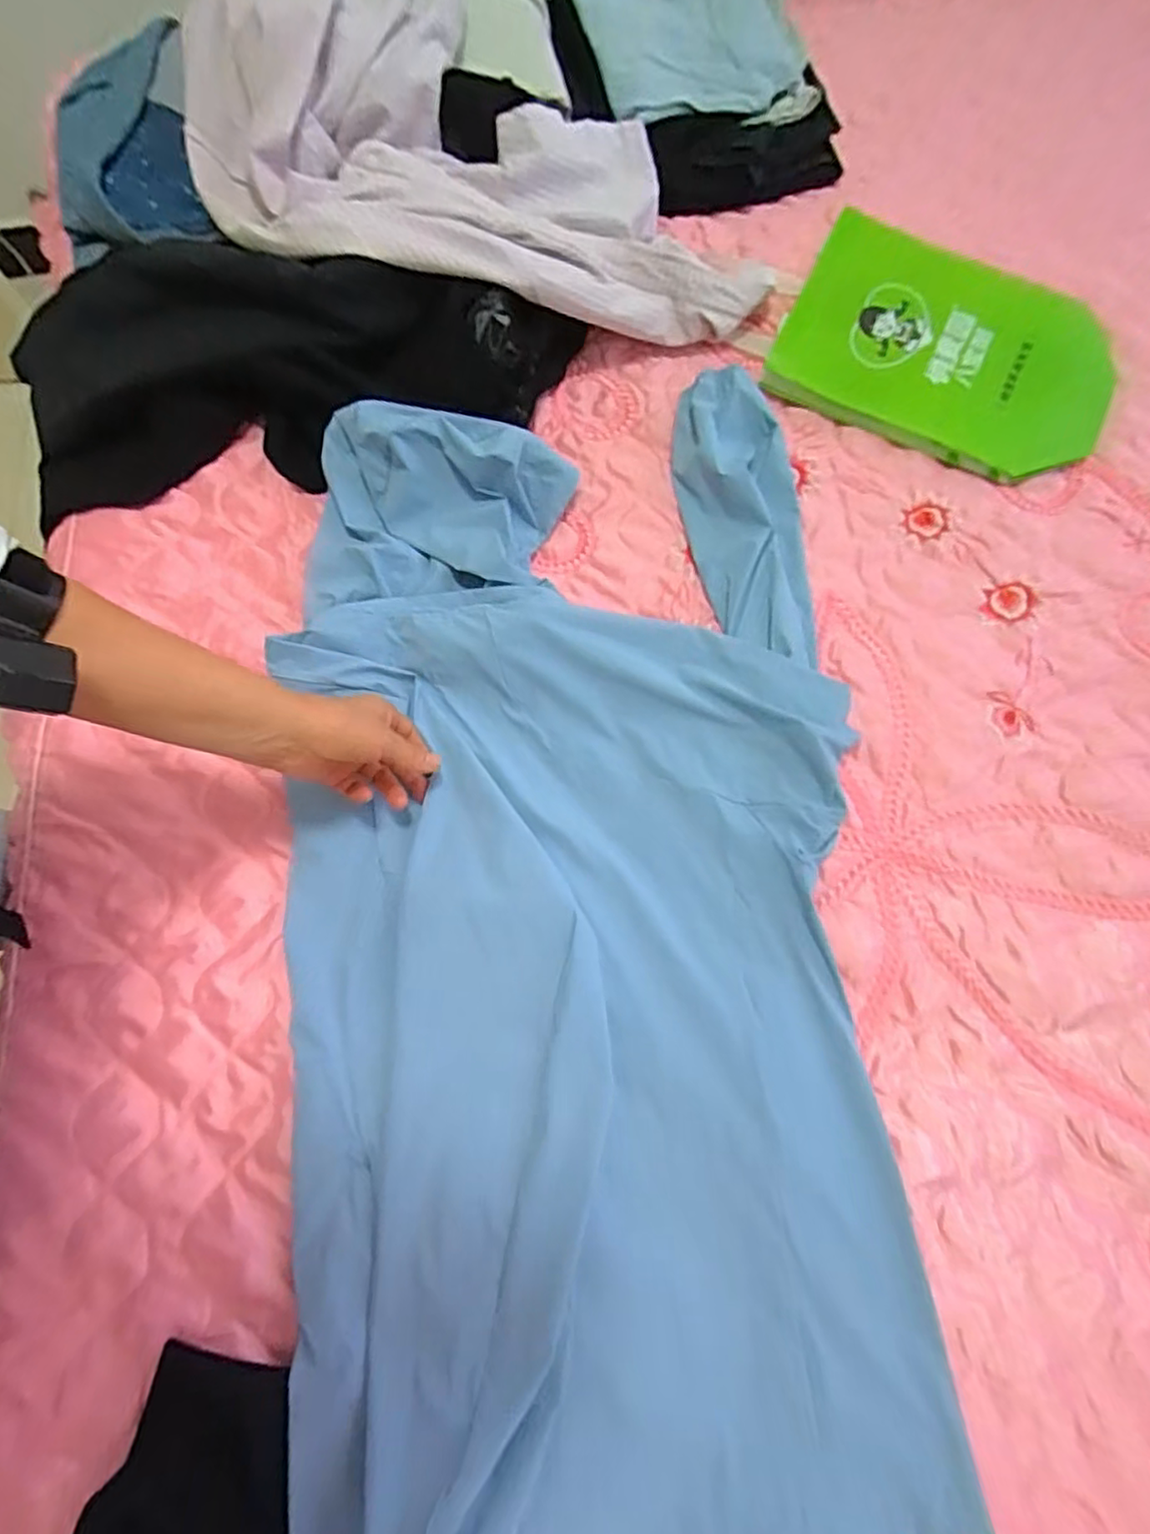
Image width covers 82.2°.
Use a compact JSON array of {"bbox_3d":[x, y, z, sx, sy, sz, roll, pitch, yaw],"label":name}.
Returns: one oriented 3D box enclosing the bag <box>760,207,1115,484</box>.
[{"bbox_3d":[0.359,-0.405,0.639,0.310,0.042,0.214,30,74,11],"label":"bag"}]

